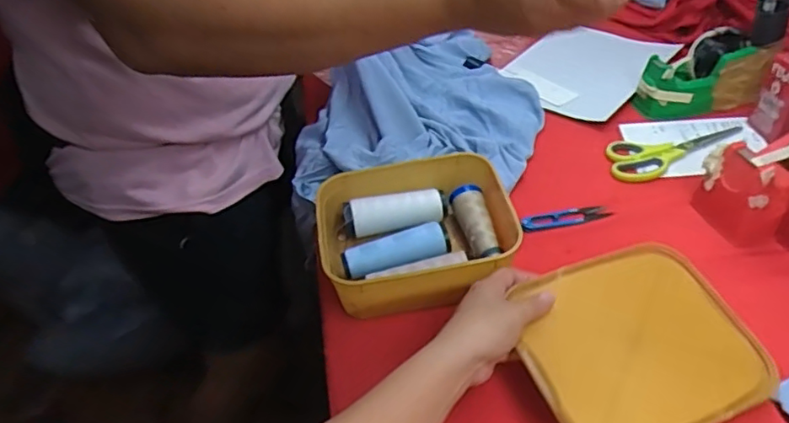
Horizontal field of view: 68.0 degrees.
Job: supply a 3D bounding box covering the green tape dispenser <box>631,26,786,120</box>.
[{"bbox_3d":[0.409,-0.178,0.774,0.158,0.086,0.068,-12,44,-11],"label":"green tape dispenser"}]

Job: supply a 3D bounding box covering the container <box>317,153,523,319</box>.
[{"bbox_3d":[0.024,0.022,0.618,0.202,0.061,0.166,-8,43,-7],"label":"container"}]

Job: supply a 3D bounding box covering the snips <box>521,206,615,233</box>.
[{"bbox_3d":[0.194,0.008,0.663,0.107,0.014,0.020,-10,44,-9],"label":"snips"}]

